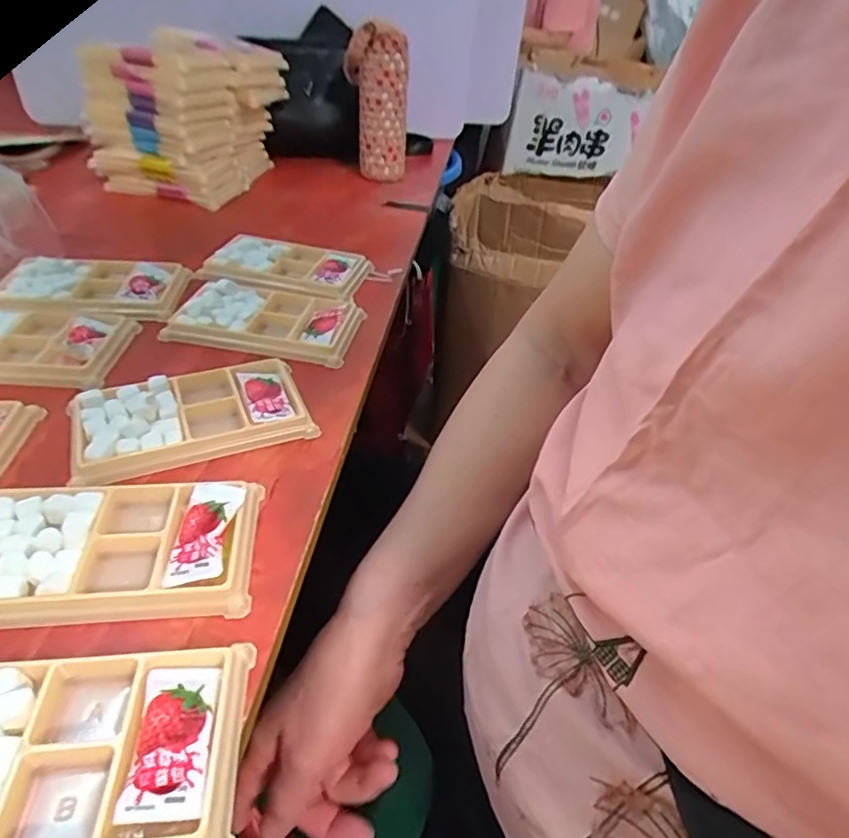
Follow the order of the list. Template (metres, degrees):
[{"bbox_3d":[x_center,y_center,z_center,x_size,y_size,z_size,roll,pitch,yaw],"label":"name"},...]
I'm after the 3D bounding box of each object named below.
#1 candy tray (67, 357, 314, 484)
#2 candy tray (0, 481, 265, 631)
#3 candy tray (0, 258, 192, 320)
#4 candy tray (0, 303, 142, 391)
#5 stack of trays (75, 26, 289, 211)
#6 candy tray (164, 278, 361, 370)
[{"bbox_3d":[-0.143,-0.003,0.359,0.133,0.022,0.074,-14,43,-21],"label":"candy tray"},{"bbox_3d":[-0.152,0.062,0.282,0.132,0.016,0.076,-1,40,-8],"label":"candy tray"},{"bbox_3d":[-0.265,-0.106,0.461,0.131,0.017,0.073,-1,40,-8],"label":"candy tray"},{"bbox_3d":[-0.281,-0.057,0.407,0.133,0.018,0.086,3,40,-3],"label":"candy tray"},{"bbox_3d":[-0.280,-0.345,0.668,0.167,0.133,0.195,13,40,9],"label":"stack of trays"},{"bbox_3d":[-0.121,-0.079,0.452,0.134,0.020,0.076,9,40,4],"label":"candy tray"}]

